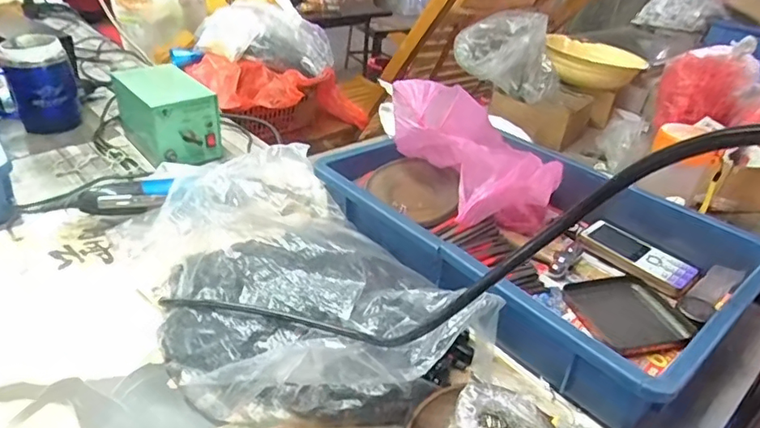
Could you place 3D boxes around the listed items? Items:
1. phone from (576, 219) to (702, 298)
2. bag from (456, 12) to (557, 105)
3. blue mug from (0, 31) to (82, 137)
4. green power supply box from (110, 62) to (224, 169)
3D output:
[{"bbox_3d":[0.293,0.048,0.607,0.058,0.014,0.127,-23,41,-36],"label":"phone"},{"bbox_3d":[0.225,-0.281,0.916,0.181,0.107,0.123,16,34,17],"label":"bag"},{"bbox_3d":[-0.527,-0.194,0.790,0.124,0.129,0.087,-16,38,-30],"label":"blue mug"},{"bbox_3d":[-0.311,-0.143,0.765,0.094,0.099,0.163,-22,41,-35],"label":"green power supply box"}]

